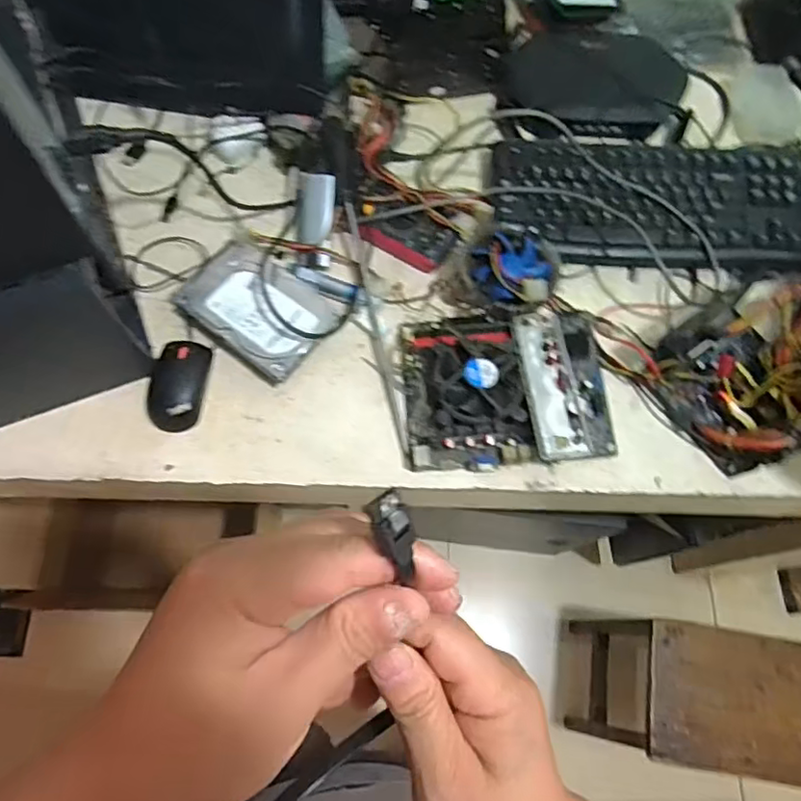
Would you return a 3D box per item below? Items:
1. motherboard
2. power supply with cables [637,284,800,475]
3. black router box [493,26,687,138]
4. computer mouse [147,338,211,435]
[{"bbox_3d":[0.113,-0.017,0.640,0.218,0.052,0.174,-1,70,-3],"label":"motherboard"},{"bbox_3d":[0.382,-0.042,0.643,0.195,0.097,0.154,-35,75,-14],"label":"power supply with cables"},{"bbox_3d":[0.243,-0.413,0.785,0.242,0.044,0.156,-1,70,-3],"label":"black router box"},{"bbox_3d":[-0.236,-0.018,0.644,0.055,0.027,0.096,8,70,0],"label":"computer mouse"}]

